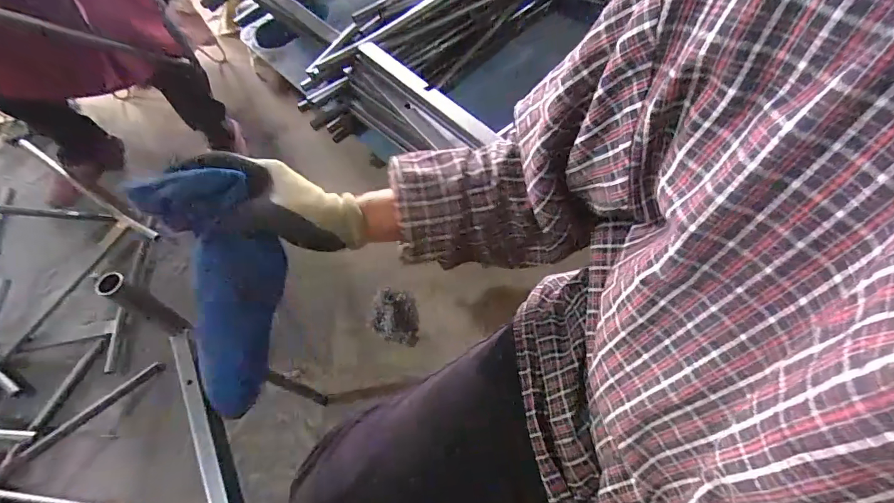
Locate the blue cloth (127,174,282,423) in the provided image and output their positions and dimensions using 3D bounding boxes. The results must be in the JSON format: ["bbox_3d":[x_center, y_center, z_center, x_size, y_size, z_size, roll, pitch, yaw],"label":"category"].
[{"bbox_3d":[-0.199,0.034,0.392,0.086,0.050,0.209,-13,92,-4],"label":"blue cloth"}]

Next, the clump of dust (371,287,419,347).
[{"bbox_3d":[-0.106,0.133,0.877,0.093,0.060,0.109,-3,58,2],"label":"clump of dust"}]

